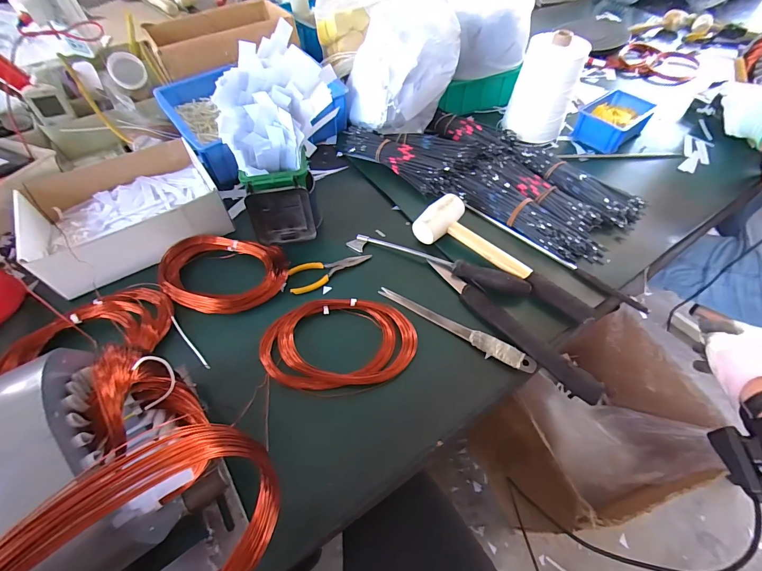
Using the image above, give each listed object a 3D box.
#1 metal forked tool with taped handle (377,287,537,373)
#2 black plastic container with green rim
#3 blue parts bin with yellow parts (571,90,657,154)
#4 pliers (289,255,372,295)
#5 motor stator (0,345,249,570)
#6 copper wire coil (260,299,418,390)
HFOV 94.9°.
[{"bbox_3d":[0.089,0.051,0.441,0.210,0.010,0.027,25,58,17],"label":"metal forked tool with taped handle"},{"bbox_3d":[-0.136,-0.115,0.493,0.096,0.116,0.080,-11,55,-8],"label":"black plastic container with green rim"},{"bbox_3d":[0.463,-0.328,0.701,0.166,0.060,0.099,-36,62,-23],"label":"blue parts bin with yellow parts"},{"bbox_3d":[-0.071,-0.020,0.499,0.118,0.013,0.044,-16,56,-12],"label":"pliers"},{"bbox_3d":[-0.198,0.147,0.248,0.127,0.176,0.169,-21,57,-15],"label":"motor stator"},{"bbox_3d":[-0.052,0.063,0.428,0.184,0.019,0.111,-7,55,-5],"label":"copper wire coil"}]

